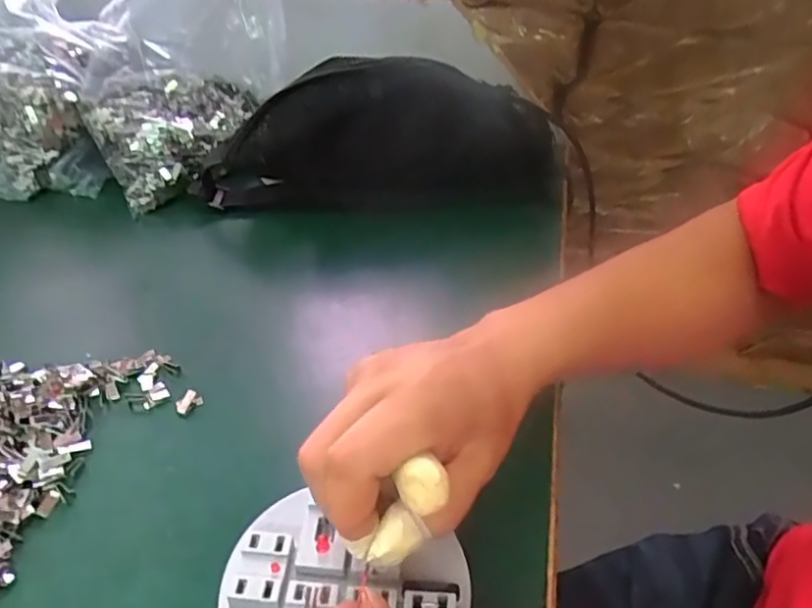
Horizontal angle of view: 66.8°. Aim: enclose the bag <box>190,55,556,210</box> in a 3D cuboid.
[{"bbox_3d":[-0.017,-0.135,0.510,0.308,0.118,0.060,-4,40,-7],"label":"bag"}]

